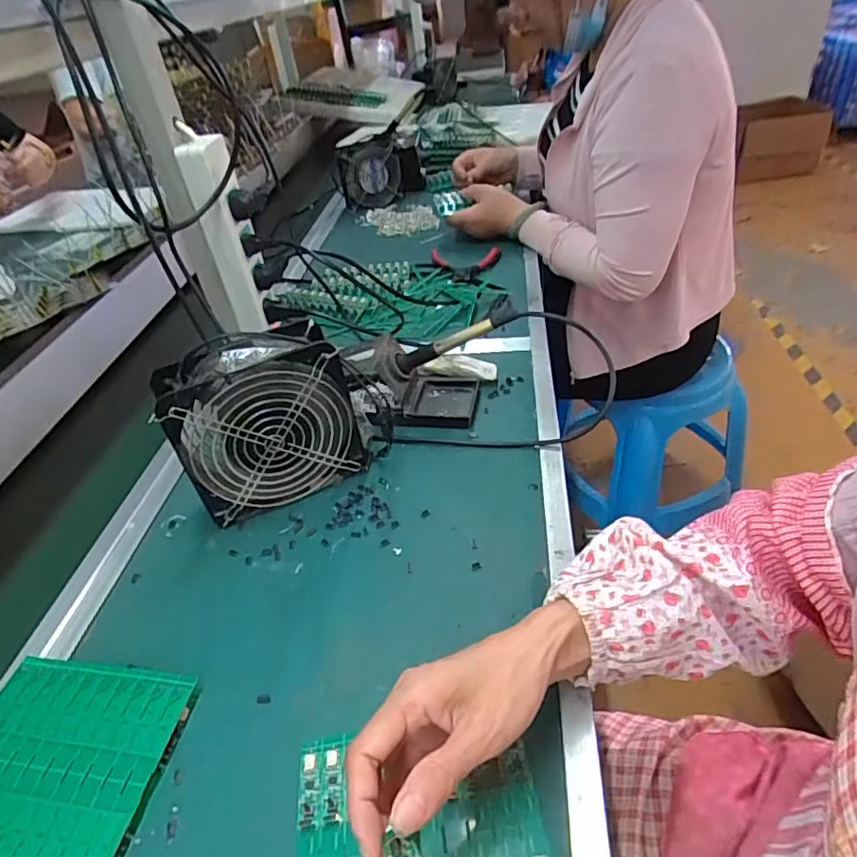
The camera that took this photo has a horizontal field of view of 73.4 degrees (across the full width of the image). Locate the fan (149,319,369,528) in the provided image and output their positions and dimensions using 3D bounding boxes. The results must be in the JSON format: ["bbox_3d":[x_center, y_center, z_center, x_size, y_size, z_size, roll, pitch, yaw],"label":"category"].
[{"bbox_3d":[-0.142,-0.006,0.516,0.159,0.152,0.060,-22,40,-16],"label":"fan"}]

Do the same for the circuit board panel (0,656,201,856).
[{"bbox_3d":[-0.241,0.221,0.366,0.138,0.017,0.139,1,40,9],"label":"circuit board panel"}]

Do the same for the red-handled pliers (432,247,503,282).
[{"bbox_3d":[0.062,-0.258,0.893,0.106,0.017,0.092,-5,40,3],"label":"red-handled pliers"}]

